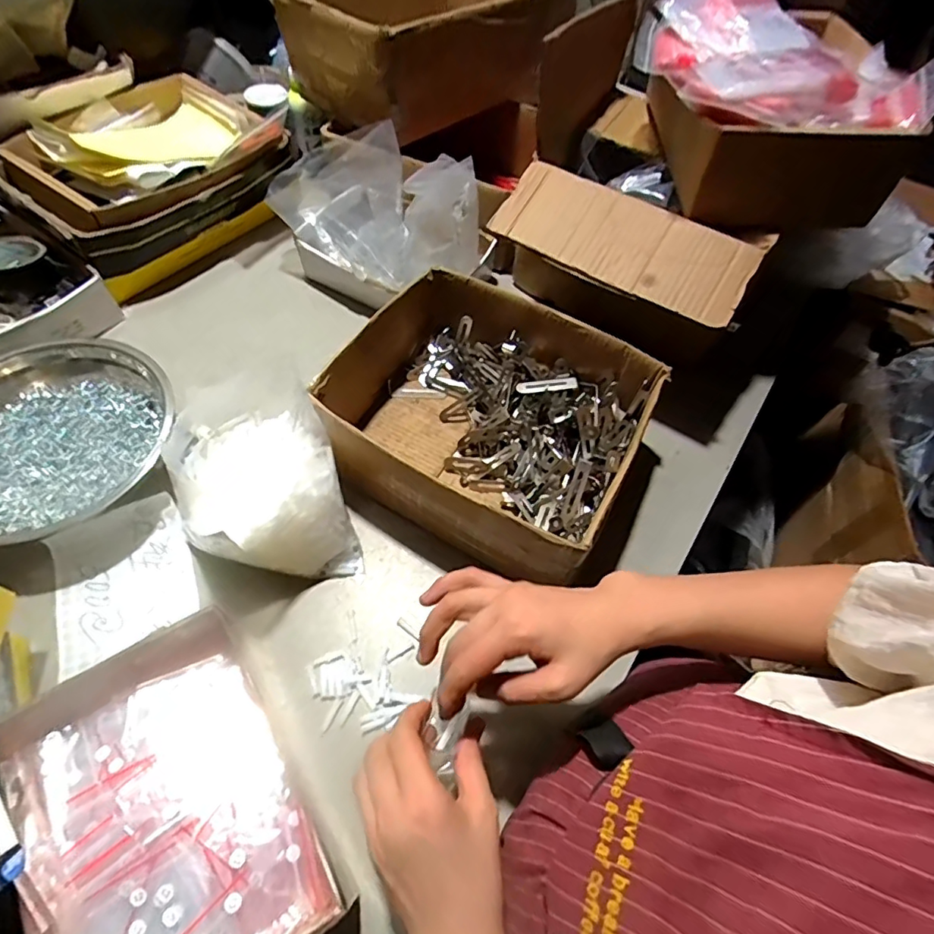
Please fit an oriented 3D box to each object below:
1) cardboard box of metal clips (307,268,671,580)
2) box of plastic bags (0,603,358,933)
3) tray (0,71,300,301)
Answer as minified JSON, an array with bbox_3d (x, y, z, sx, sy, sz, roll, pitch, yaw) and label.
[{"bbox_3d":[0.022,-0.054,0.588,0.304,0.119,0.260,27,60,12],"label":"cardboard box of metal clips"},{"bbox_3d":[-0.221,0.263,0.405,0.176,0.069,0.251,-27,64,-19],"label":"box of plastic bags"},{"bbox_3d":[-0.443,-0.421,0.762,0.259,0.119,0.344,34,62,16],"label":"tray"}]

